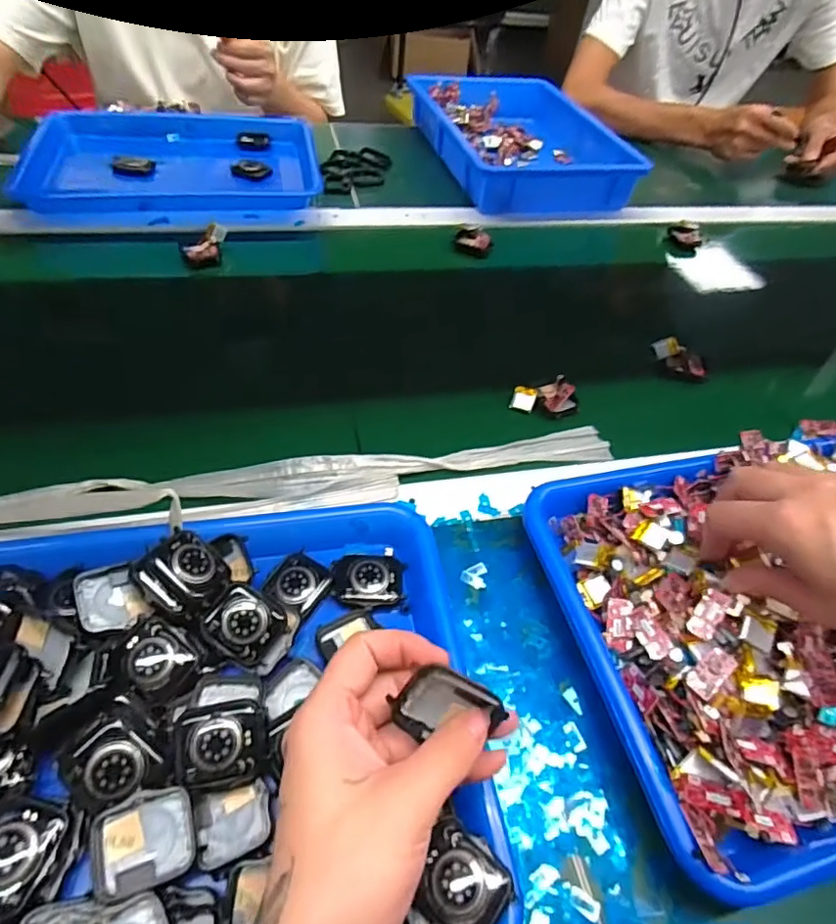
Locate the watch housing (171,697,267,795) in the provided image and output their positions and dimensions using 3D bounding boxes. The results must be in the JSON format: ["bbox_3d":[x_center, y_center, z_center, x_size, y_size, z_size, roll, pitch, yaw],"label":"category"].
[{"bbox_3d":[-0.099,0.143,0.283,0.044,0.016,0.037,-6,52,-13],"label":"watch housing"}]

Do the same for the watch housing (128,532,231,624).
[{"bbox_3d":[-0.137,0.067,0.329,0.045,0.018,0.045,-41,90,-20],"label":"watch housing"}]

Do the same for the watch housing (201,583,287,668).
[{"bbox_3d":[-0.101,0.095,0.325,0.040,0.007,0.036,42,66,-6],"label":"watch housing"}]

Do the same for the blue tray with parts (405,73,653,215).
[{"bbox_3d":[0.151,-0.480,0.833,0.256,0.064,0.348,-11,54,-16],"label":"blue tray with parts"}]

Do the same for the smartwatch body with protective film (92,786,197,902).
[{"bbox_3d":[-0.126,0.175,0.259,0.041,0.012,0.037,-12,54,-16],"label":"smartwatch body with protective film"}]

